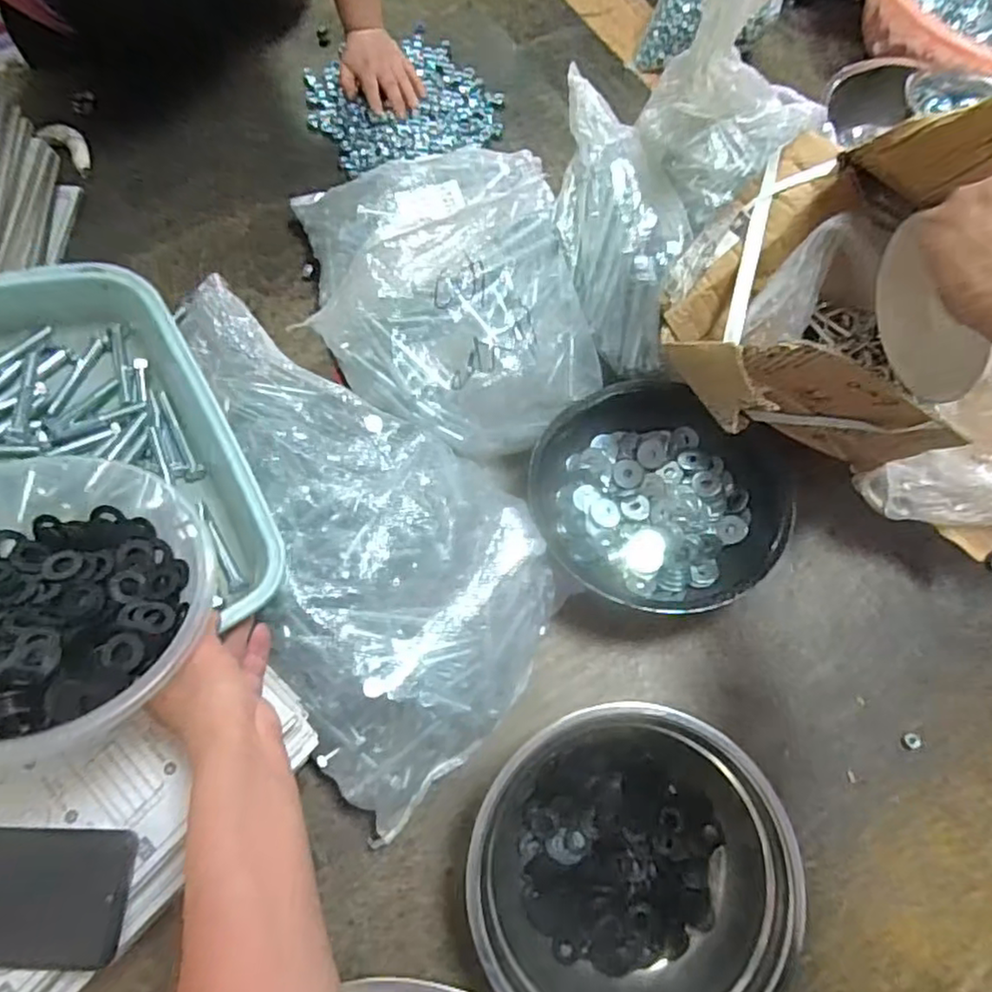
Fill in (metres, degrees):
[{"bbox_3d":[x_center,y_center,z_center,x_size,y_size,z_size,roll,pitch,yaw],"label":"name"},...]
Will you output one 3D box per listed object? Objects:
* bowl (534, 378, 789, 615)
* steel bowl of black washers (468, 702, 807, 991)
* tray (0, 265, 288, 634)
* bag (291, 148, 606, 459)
[{"bbox_3d":[0.154,-0.004,0.631,0.226,0.084,0.207,0,68,0],"label":"bowl"},{"bbox_3d":[0.104,0.291,0.518,0.225,0.076,0.220,0,68,0],"label":"steel bowl of black washers"},{"bbox_3d":[-0.301,-0.017,0.453,0.219,0.071,0.292,-28,88,-38],"label":"tray"},{"bbox_3d":[-0.049,-0.207,0.634,0.260,0.099,0.319,-13,69,-5],"label":"bag"}]

